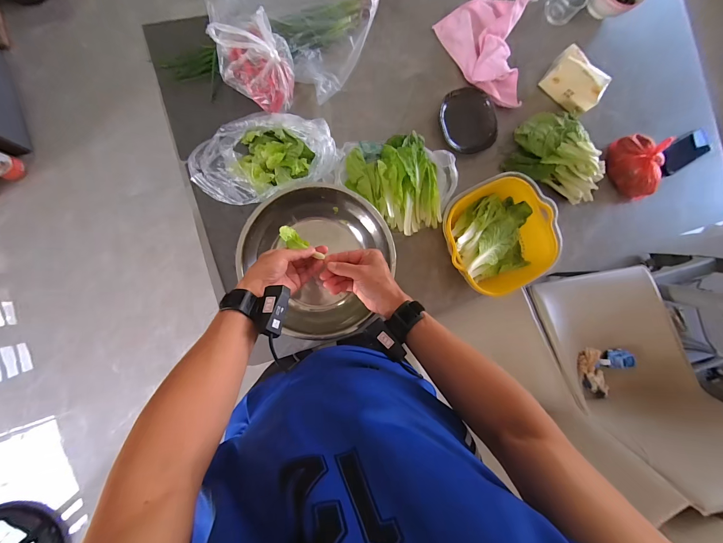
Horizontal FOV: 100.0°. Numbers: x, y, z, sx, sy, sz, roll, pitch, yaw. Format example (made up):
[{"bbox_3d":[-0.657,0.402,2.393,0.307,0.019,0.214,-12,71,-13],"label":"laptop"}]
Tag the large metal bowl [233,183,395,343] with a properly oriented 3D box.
[{"bbox_3d":[-0.095,-0.025,0.637,0.282,0.100,0.290,0,88,-8],"label":"large metal bowl"}]

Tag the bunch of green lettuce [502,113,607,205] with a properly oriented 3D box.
[{"bbox_3d":[0.478,-0.277,0.715,0.236,0.087,0.146,26,85,-7],"label":"bunch of green lettuce"}]

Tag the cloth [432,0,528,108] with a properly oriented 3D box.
[{"bbox_3d":[0.321,-0.529,0.713,0.191,0.059,0.258,-34,93,-8],"label":"cloth"}]

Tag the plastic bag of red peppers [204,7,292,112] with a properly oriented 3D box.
[{"bbox_3d":[-0.208,-0.429,0.620,0.158,0.085,0.124,29,85,-6],"label":"plastic bag of red peppers"}]

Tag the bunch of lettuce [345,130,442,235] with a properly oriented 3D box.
[{"bbox_3d":[0.084,-0.186,0.662,0.186,0.060,0.208,-22,92,-8],"label":"bunch of lettuce"}]

